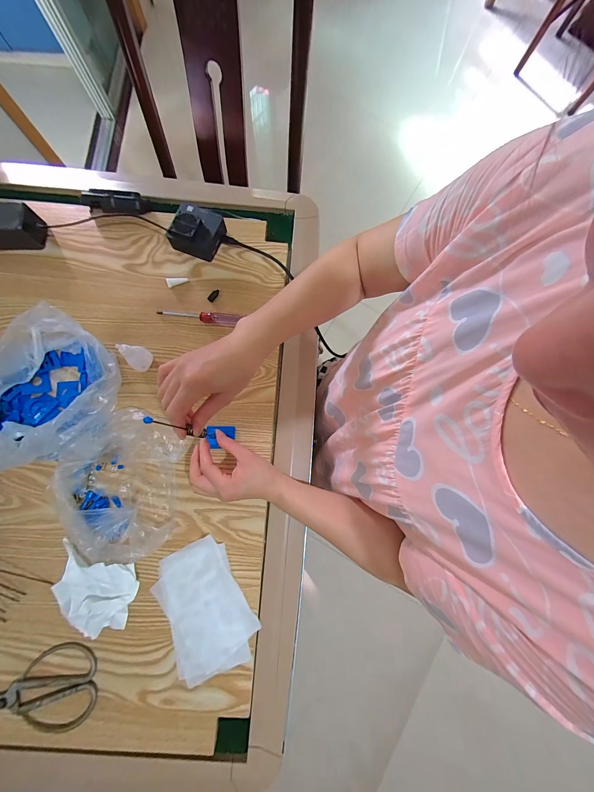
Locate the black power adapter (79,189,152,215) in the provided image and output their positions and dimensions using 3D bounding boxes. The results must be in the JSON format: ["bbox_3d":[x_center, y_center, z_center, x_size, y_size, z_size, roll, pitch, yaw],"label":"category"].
[{"bbox_3d":[-0.316,-0.334,0.491,0.108,0.032,0.030,-4,79,-2],"label":"black power adapter"}]

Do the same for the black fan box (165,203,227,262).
[{"bbox_3d":[-0.169,-0.281,0.481,0.075,0.048,0.070,25,80,3],"label":"black fan box"}]

